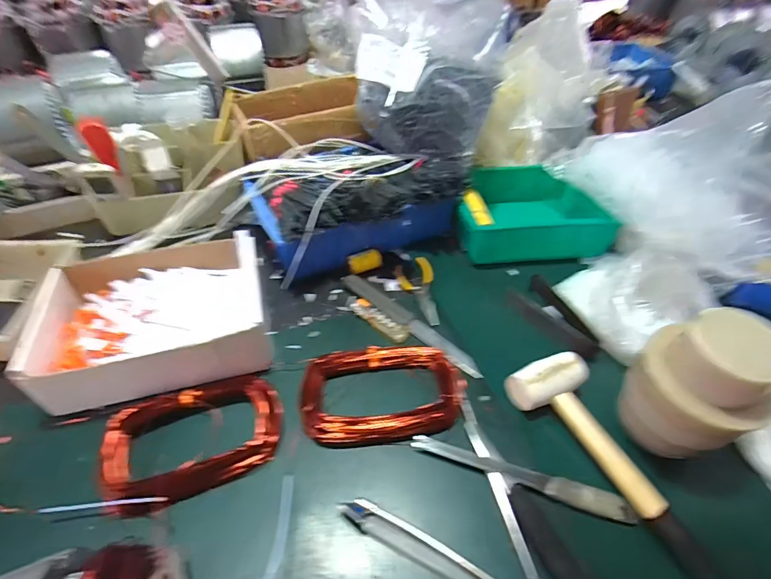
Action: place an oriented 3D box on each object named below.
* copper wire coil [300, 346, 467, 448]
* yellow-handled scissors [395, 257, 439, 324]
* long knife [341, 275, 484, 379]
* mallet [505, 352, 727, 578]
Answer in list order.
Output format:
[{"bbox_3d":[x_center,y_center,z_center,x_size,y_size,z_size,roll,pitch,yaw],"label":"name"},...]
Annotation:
[{"bbox_3d":[-0.001,0.115,0.476,0.181,0.025,0.108,-8,47,-10],"label":"copper wire coil"},{"bbox_3d":[0.050,0.001,0.601,0.050,0.017,0.122,-6,46,-8],"label":"yellow-handled scissors"},{"bbox_3d":[0.029,0.042,0.565,0.235,0.011,0.029,36,54,28],"label":"long knife"},{"bbox_3d":[0.240,0.171,0.414,0.087,0.046,0.262,-24,51,-23],"label":"mallet"}]

